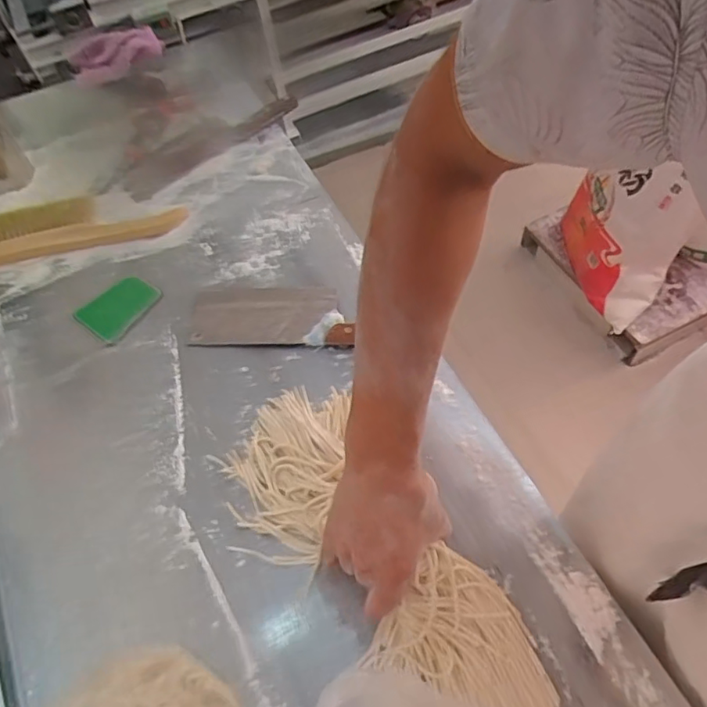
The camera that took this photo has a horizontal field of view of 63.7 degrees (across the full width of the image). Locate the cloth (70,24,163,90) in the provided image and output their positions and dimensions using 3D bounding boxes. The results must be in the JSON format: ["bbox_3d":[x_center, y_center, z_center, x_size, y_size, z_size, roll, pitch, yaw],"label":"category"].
[{"bbox_3d":[-0.381,-0.479,0.904,0.142,0.062,0.074,-9,55,20],"label":"cloth"}]

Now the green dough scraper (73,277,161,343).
[{"bbox_3d":[-0.311,-0.064,0.750,0.074,0.008,0.092,30,64,21],"label":"green dough scraper"}]

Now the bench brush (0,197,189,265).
[{"bbox_3d":[-0.413,-0.179,0.808,0.337,0.041,0.089,-15,58,-5],"label":"bench brush"}]

